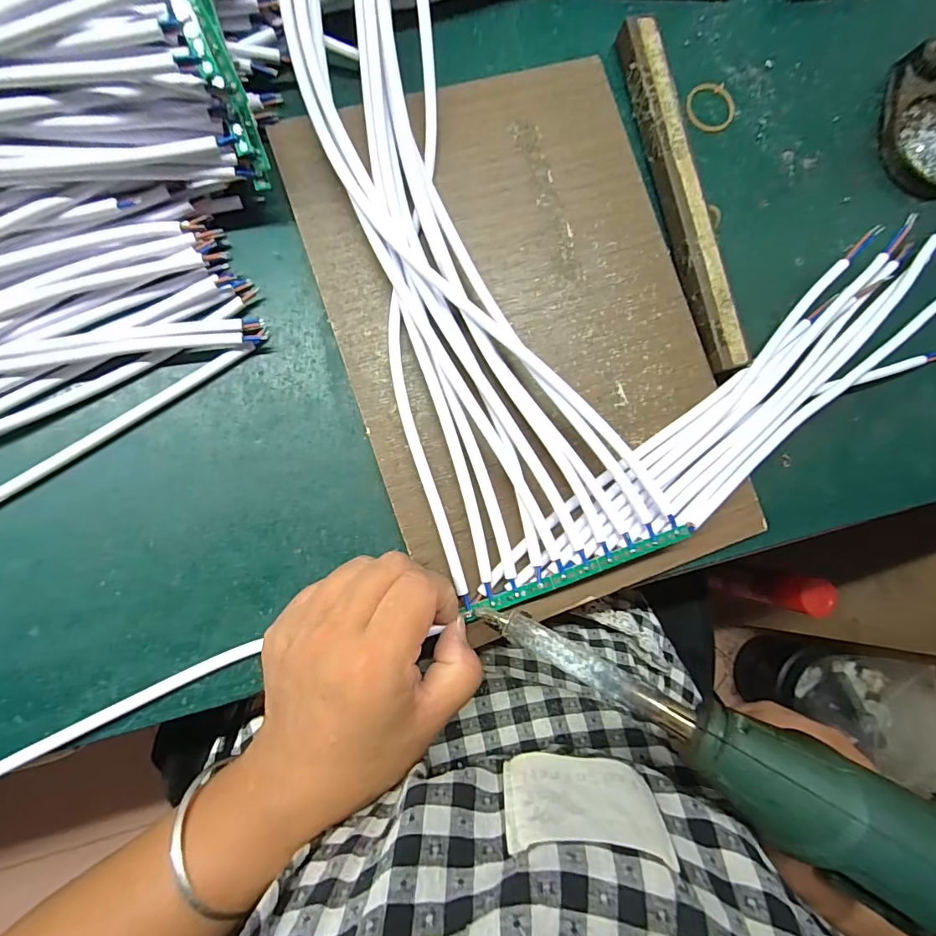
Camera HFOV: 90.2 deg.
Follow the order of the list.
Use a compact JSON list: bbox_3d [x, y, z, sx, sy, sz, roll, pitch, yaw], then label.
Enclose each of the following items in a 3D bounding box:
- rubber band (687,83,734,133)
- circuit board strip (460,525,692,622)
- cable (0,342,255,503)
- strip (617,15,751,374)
[{"bbox_3d":[0.153,-0.226,0.292,0.031,0.004,0.034,0,87,-7],"label":"rubber band"},{"bbox_3d":[0.058,0.054,0.243,0.125,0.004,0.007,-20,89,-3],"label":"circuit board strip"},{"bbox_3d":[-0.229,0.013,0.225,0.275,0.005,0.012,-34,91,-8],"label":"cable"},{"bbox_3d":[0.128,-0.159,0.274,0.022,0.014,0.206,-16,89,-8],"label":"strip"}]

